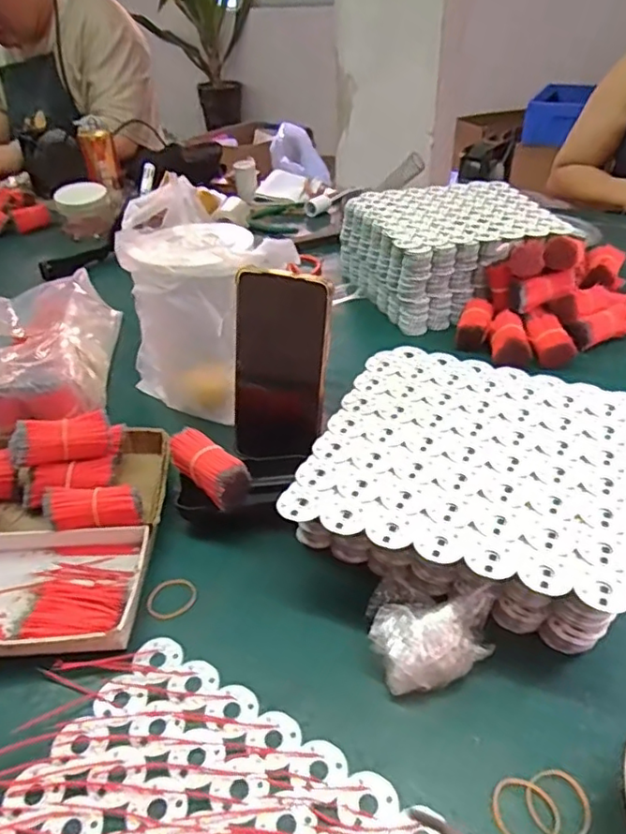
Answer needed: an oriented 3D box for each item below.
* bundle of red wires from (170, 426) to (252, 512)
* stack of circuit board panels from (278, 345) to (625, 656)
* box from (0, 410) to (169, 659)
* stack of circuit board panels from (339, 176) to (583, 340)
[{"bbox_3d":[-0.082,0.038,0.459,0.068,0.039,0.031,37,51,23],"label":"bundle of red wires"},{"bbox_3d":[0.121,0.047,0.455,0.214,0.067,0.226,15,40,21],"label":"stack of circuit board panels"},{"bbox_3d":[-0.215,0.070,0.446,0.190,0.057,0.210,-2,37,0],"label":"box"},{"bbox_3d":[0.178,-0.220,0.777,0.233,0.096,0.231,-11,38,-11],"label":"stack of circuit board panels"}]

